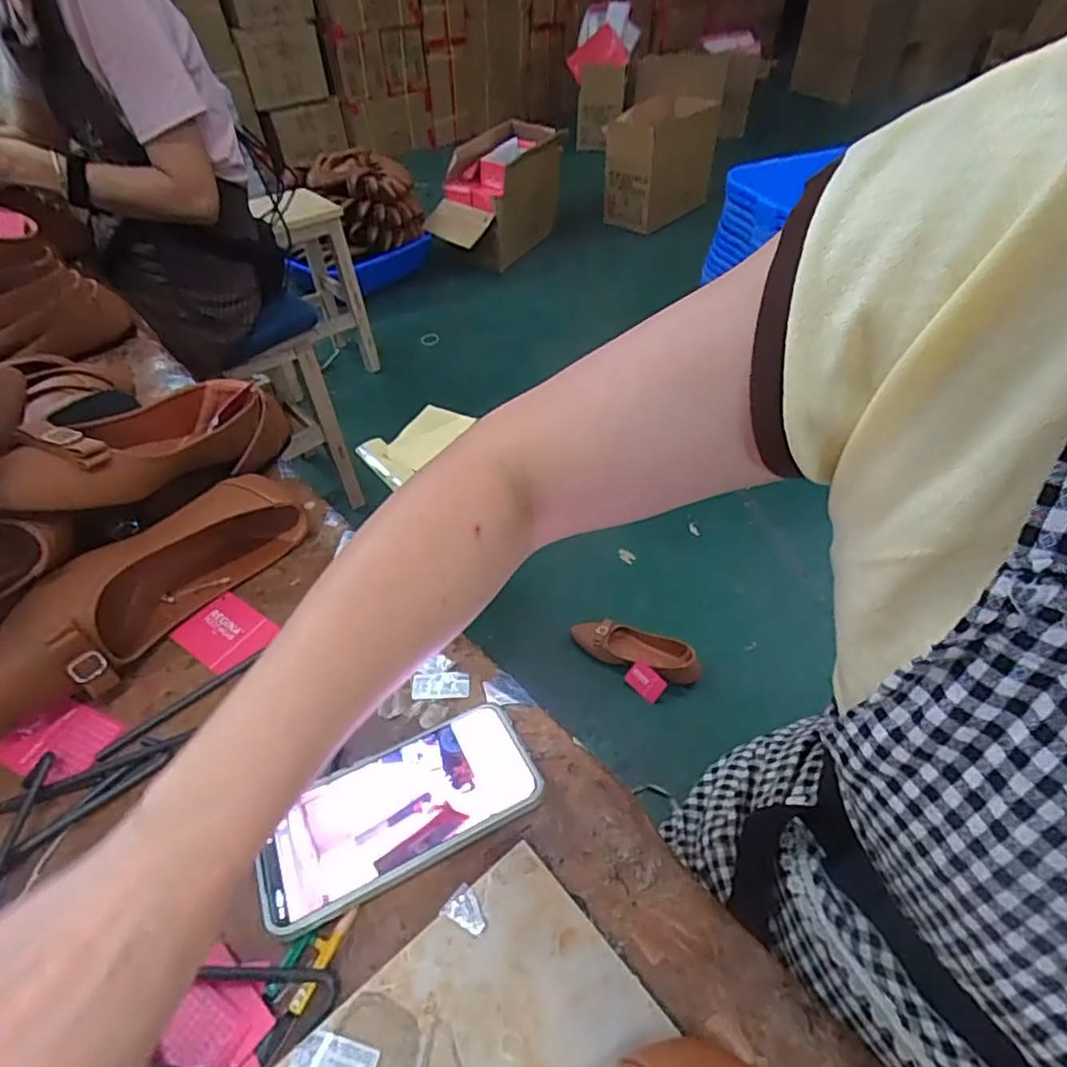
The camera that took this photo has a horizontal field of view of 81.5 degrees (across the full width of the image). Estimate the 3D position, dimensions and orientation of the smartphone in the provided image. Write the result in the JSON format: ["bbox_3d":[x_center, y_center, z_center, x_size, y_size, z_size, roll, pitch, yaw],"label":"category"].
[{"bbox_3d":[-0.080,0.166,0.374,0.162,0.019,0.081,-21,50,-18],"label":"smartphone"}]

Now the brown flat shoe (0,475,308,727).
[{"bbox_3d":[-0.291,0.040,0.472,0.062,0.082,0.261,23,51,21],"label":"brown flat shoe"}]

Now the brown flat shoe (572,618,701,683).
[{"bbox_3d":[0.204,0.231,1.253,0.262,0.048,0.093,20,50,19],"label":"brown flat shoe"}]

